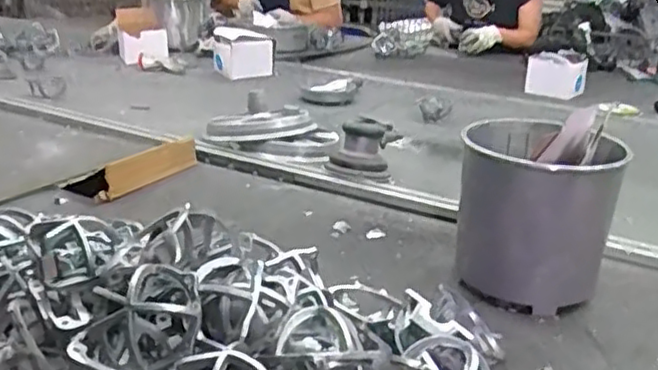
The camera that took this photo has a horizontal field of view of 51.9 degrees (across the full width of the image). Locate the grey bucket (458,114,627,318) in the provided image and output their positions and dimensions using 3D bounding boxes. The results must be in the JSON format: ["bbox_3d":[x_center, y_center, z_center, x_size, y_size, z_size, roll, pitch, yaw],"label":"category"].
[{"bbox_3d":[0.238,0.027,0.786,0.166,0.182,0.179,10,21,17],"label":"grey bucket"}]

